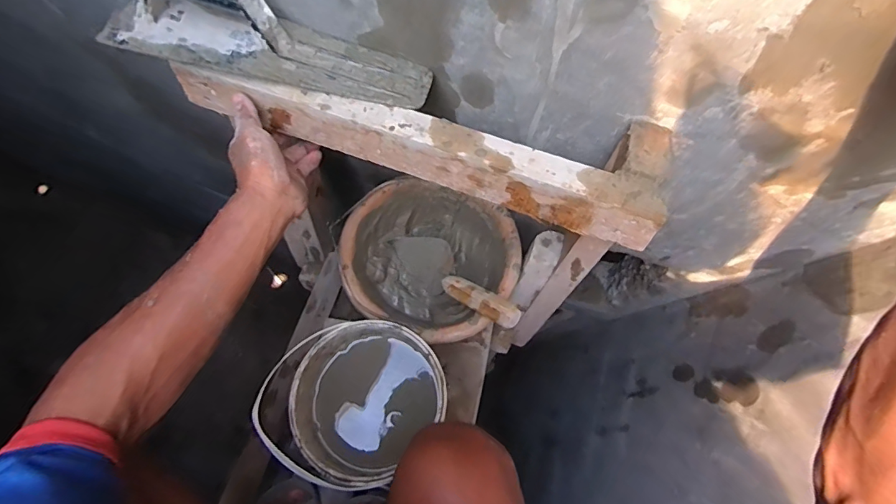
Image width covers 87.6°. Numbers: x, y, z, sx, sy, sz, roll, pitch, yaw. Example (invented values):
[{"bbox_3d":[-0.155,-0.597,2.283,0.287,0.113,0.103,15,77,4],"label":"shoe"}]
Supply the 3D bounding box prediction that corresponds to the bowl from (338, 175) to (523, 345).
[{"bbox_3d":[-0.026,0.016,0.727,0.247,0.124,0.220,22,77,6],"label":"bowl"}]

